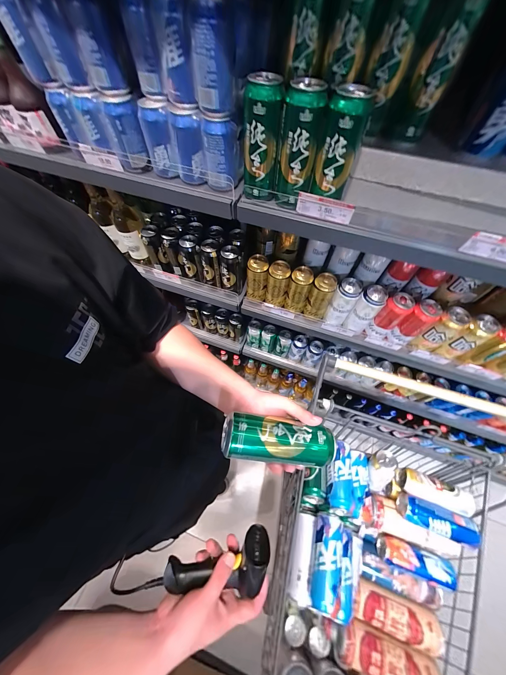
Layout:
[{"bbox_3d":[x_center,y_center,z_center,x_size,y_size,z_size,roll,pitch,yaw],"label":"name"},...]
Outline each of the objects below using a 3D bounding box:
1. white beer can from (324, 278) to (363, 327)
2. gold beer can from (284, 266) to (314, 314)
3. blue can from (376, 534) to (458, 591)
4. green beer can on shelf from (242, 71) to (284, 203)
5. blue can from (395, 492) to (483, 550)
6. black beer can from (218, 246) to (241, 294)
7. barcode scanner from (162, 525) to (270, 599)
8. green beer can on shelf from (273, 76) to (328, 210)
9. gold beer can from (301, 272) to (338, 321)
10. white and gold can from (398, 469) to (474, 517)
[{"bbox_3d":[0.261,-0.101,0.661,0.061,0.135,0.066,25,63,11],"label":"white beer can"},{"bbox_3d":[0.137,-0.140,0.680,0.061,0.135,0.058,16,61,6],"label":"gold beer can"},{"bbox_3d":[0.424,0.589,0.595,0.168,0.063,0.061,20,62,8],"label":"blue can"},{"bbox_3d":[0.014,-0.340,0.401,0.060,0.159,0.063,4,61,0],"label":"green beer can on shelf"},{"bbox_3d":[0.475,0.469,0.581,0.162,0.059,0.061,19,62,8],"label":"blue can"},{"bbox_3d":[-0.075,-0.210,0.732,0.067,0.160,0.062,1,61,-2],"label":"black beer can"},{"bbox_3d":[-0.052,0.348,0.336,0.160,0.053,0.073,-10,62,-3],"label":"barcode scanner"},{"bbox_3d":[0.075,-0.317,0.388,0.063,0.157,0.058,8,61,2],"label":"green beer can on shelf"},{"bbox_3d":[0.198,-0.122,0.670,0.064,0.133,0.058,21,62,9],"label":"gold beer can"},{"bbox_3d":[0.502,0.426,0.620,0.170,0.058,0.063,21,62,9],"label":"white and gold can"}]

